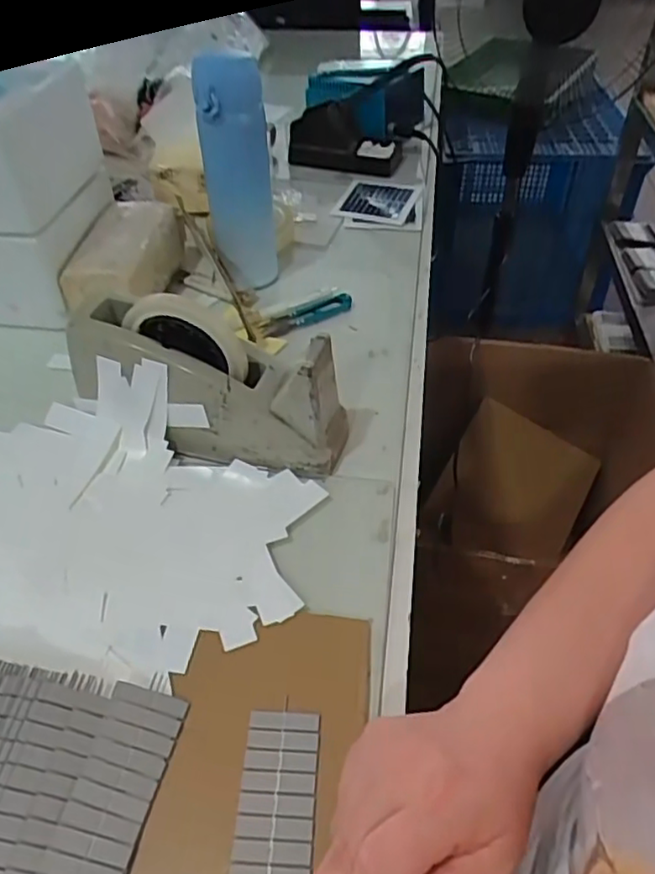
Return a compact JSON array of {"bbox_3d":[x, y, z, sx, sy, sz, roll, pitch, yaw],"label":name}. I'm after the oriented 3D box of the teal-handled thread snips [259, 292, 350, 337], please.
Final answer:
[{"bbox_3d":[-0.021,-0.124,0.647,0.102,0.008,0.027,-24,50,-22],"label":"teal-handled thread snips"}]

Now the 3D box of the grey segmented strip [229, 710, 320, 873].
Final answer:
[{"bbox_3d":[-0.027,0.202,0.321,0.039,0.004,0.124,2,45,2],"label":"grey segmented strip"}]

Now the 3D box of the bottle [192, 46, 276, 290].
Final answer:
[{"bbox_3d":[-0.090,-0.261,0.638,0.065,0.213,0.057,-5,45,-5],"label":"bottle"}]

